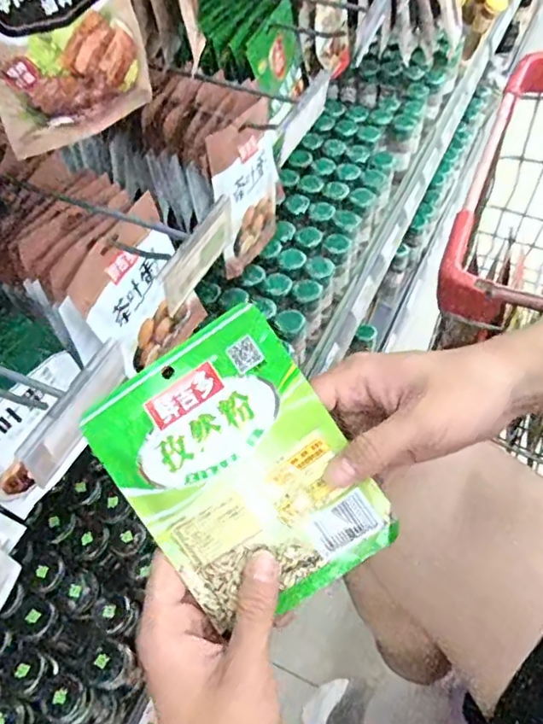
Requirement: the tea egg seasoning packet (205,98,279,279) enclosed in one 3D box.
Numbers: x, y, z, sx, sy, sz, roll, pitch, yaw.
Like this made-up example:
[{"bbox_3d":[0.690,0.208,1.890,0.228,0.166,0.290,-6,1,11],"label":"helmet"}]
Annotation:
[{"bbox_3d":[-0.027,-0.198,0.665,0.026,0.167,0.135,20,66,28],"label":"tea egg seasoning packet"}]

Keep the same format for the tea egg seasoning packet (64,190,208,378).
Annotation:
[{"bbox_3d":[-0.125,-0.062,0.569,0.017,0.157,0.128,12,55,30],"label":"tea egg seasoning packet"}]

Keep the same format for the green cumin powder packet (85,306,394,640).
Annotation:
[{"bbox_3d":[-0.018,0.064,0.328,0.121,0.014,0.154,-35,90,4],"label":"green cumin powder packet"}]

